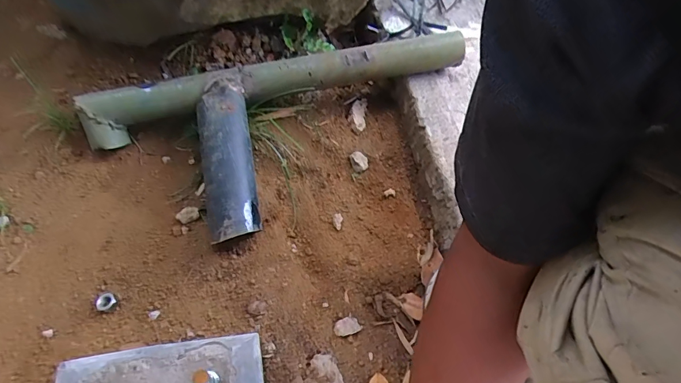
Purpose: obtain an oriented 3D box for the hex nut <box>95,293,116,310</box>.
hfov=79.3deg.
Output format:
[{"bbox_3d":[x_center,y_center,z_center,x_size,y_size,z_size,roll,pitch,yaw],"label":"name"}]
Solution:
[{"bbox_3d":[-0.310,0.146,0.543,0.021,0.010,0.022,32,64,16],"label":"hex nut"}]

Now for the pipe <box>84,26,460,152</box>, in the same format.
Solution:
[{"bbox_3d":[-0.113,-0.169,0.645,0.563,0.067,0.061,-13,61,-9],"label":"pipe"}]

